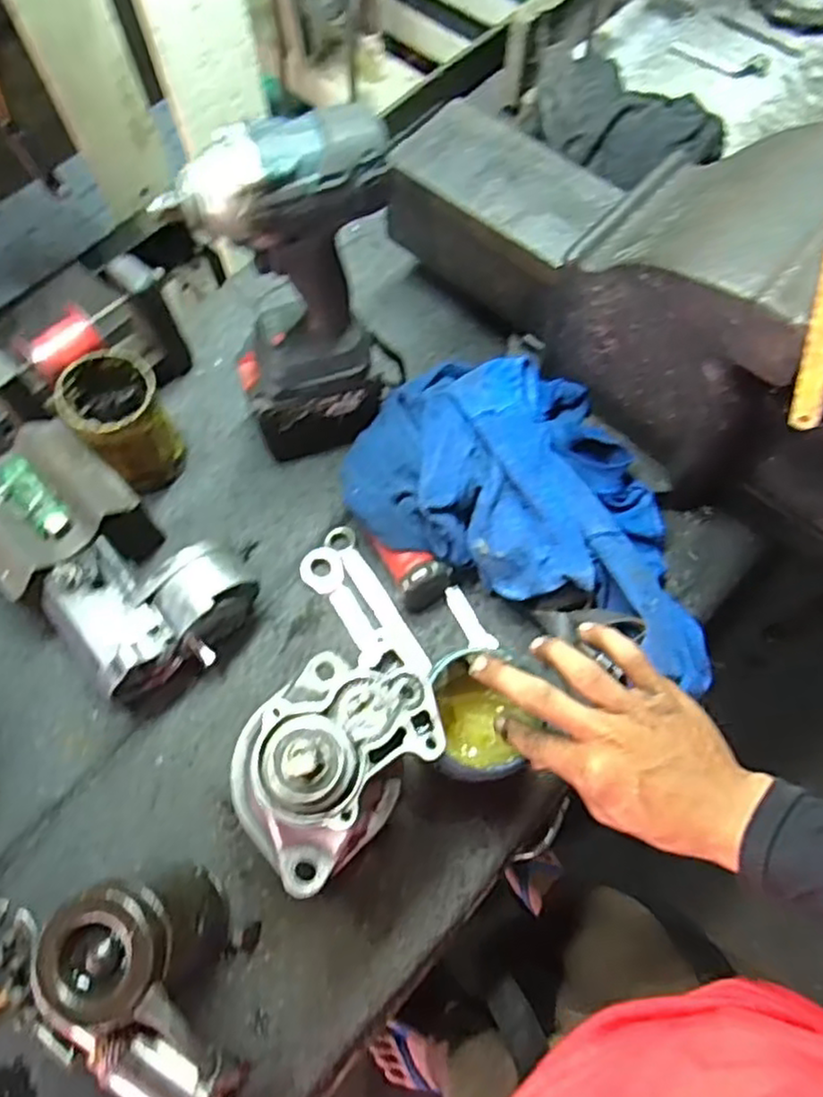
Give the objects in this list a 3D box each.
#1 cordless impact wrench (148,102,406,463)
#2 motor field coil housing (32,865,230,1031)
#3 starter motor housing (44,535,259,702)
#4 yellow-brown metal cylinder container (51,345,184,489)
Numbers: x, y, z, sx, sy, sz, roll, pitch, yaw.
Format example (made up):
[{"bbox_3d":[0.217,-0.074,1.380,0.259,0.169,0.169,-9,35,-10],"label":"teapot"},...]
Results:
[{"bbox_3d":[-0.079,-0.178,0.546,0.144,0.285,0.084,-7,70,-3],"label":"cordless impact wrench"},{"bbox_3d":[-0.182,0.260,0.470,0.089,0.127,0.076,-4,70,-2],"label":"motor field coil housing"},{"bbox_3d":[-0.201,0.045,0.567,0.143,0.086,0.113,-35,74,-13],"label":"starter motor housing"},{"bbox_3d":[-0.244,-0.108,0.610,0.072,0.111,0.079,0,68,0],"label":"yellow-brown metal cylinder container"}]

